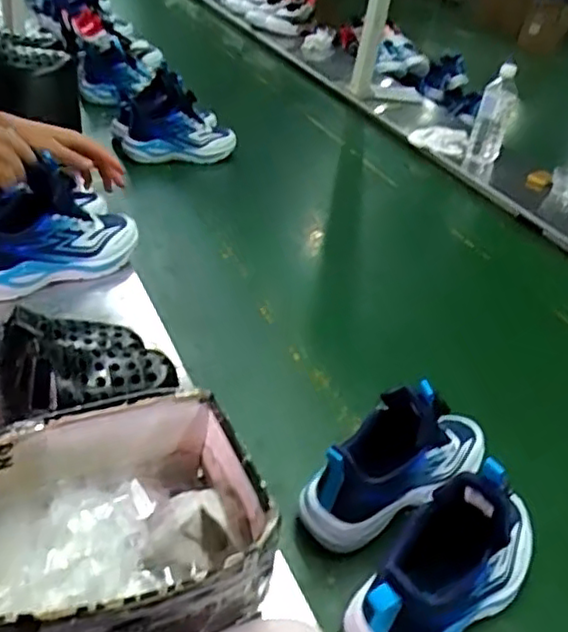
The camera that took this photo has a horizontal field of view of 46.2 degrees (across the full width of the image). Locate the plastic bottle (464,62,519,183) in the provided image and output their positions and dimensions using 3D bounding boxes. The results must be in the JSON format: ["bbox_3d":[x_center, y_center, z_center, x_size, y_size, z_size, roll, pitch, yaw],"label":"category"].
[{"bbox_3d":[0.462,-0.423,1.480,0.082,0.246,0.092,17,35,15],"label":"plastic bottle"}]

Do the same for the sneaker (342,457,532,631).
[{"bbox_3d":[0.155,0.192,0.564,0.223,0.139,0.079,-23,44,-37],"label":"sneaker"}]

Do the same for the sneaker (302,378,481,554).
[{"bbox_3d":[0.118,0.131,0.653,0.225,0.120,0.087,-19,41,-34],"label":"sneaker"}]

